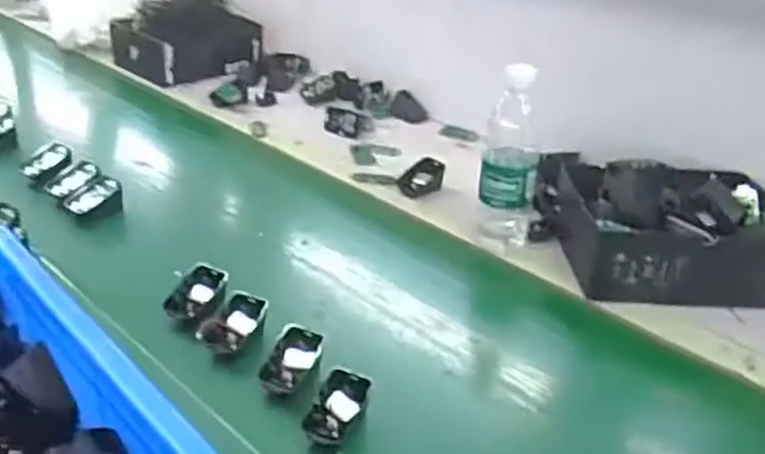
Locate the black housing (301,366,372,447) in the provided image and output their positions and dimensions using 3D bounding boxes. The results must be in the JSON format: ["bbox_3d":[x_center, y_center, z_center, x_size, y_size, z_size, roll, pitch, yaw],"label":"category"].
[{"bbox_3d":[-0.040,0.159,0.650,0.040,0.030,0.061,16,35,18],"label":"black housing"}]

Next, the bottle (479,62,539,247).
[{"bbox_3d":[0.154,-0.075,0.880,0.070,0.220,0.061,9,34,9],"label":"bottle"}]

